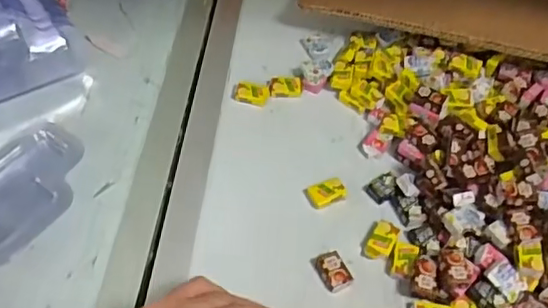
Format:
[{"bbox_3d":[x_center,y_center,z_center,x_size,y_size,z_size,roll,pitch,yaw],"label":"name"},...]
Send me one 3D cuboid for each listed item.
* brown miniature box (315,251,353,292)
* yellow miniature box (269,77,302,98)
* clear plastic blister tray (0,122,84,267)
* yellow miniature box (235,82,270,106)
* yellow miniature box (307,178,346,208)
[{"bbox_3d":[0.040,0.081,0.396,0.018,0.010,0.027,-21,57,-17],"label":"brown miniature box"},{"bbox_3d":[0.010,-0.057,0.497,0.028,0.009,0.018,-6,54,-7],"label":"yellow miniature box"},{"bbox_3d":[-0.198,0.033,0.417,0.081,0.014,0.139,32,58,20],"label":"clear plastic blister tray"},{"bbox_3d":[-0.019,-0.050,0.490,0.028,0.010,0.017,10,53,5],"label":"yellow miniature box"},{"bbox_3d":[0.040,0.029,0.434,0.026,0.009,0.019,-16,56,-14],"label":"yellow miniature box"}]

